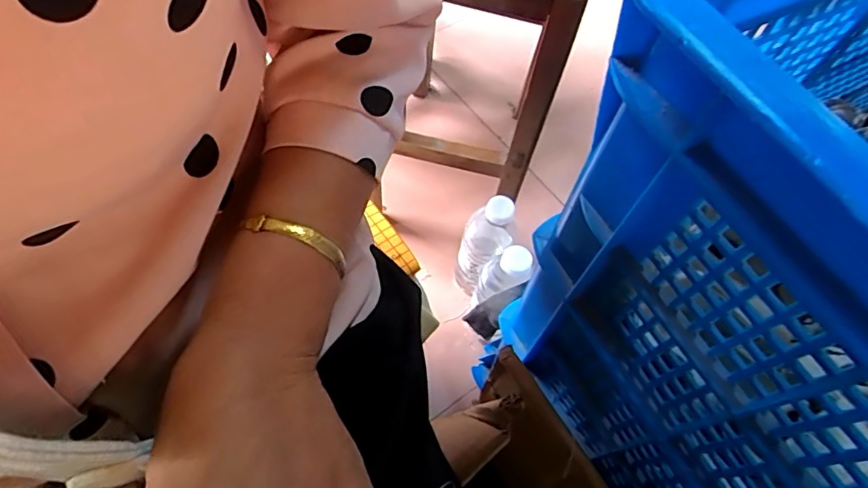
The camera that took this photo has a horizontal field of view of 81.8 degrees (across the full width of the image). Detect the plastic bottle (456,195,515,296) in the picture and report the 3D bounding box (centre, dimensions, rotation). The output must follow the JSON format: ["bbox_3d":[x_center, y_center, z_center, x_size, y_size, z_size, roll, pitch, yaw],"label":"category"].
[{"bbox_3d":[0.060,0.002,0.632,0.047,0.185,0.050,2,61,-3],"label":"plastic bottle"}]

